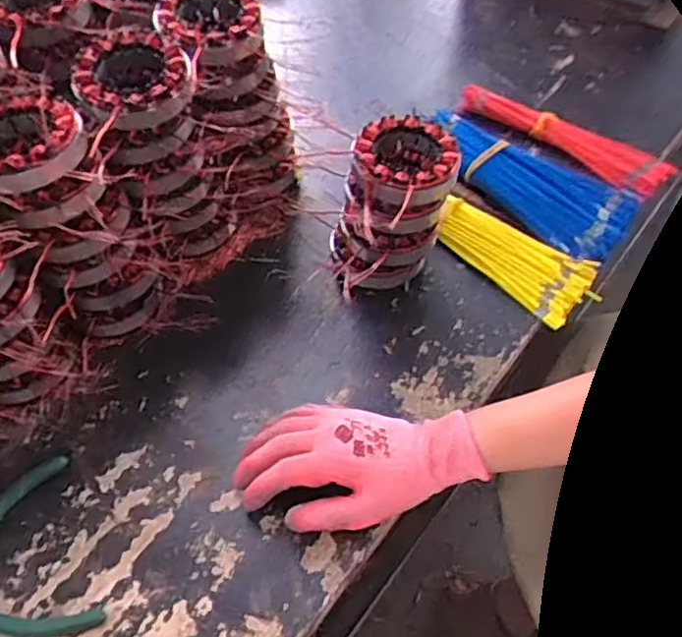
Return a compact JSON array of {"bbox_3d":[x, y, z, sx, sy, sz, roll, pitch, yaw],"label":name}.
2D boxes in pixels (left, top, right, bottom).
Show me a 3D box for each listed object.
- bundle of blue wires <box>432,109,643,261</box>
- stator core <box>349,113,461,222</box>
[{"bbox_3d":[0.188,-0.145,0.684,0.225,0.024,0.104,34,59,21],"label":"bundle of blue wires"},{"bbox_3d":[0.054,-0.125,0.559,0.084,0.044,0.084,1,53,-2],"label":"stator core"}]

